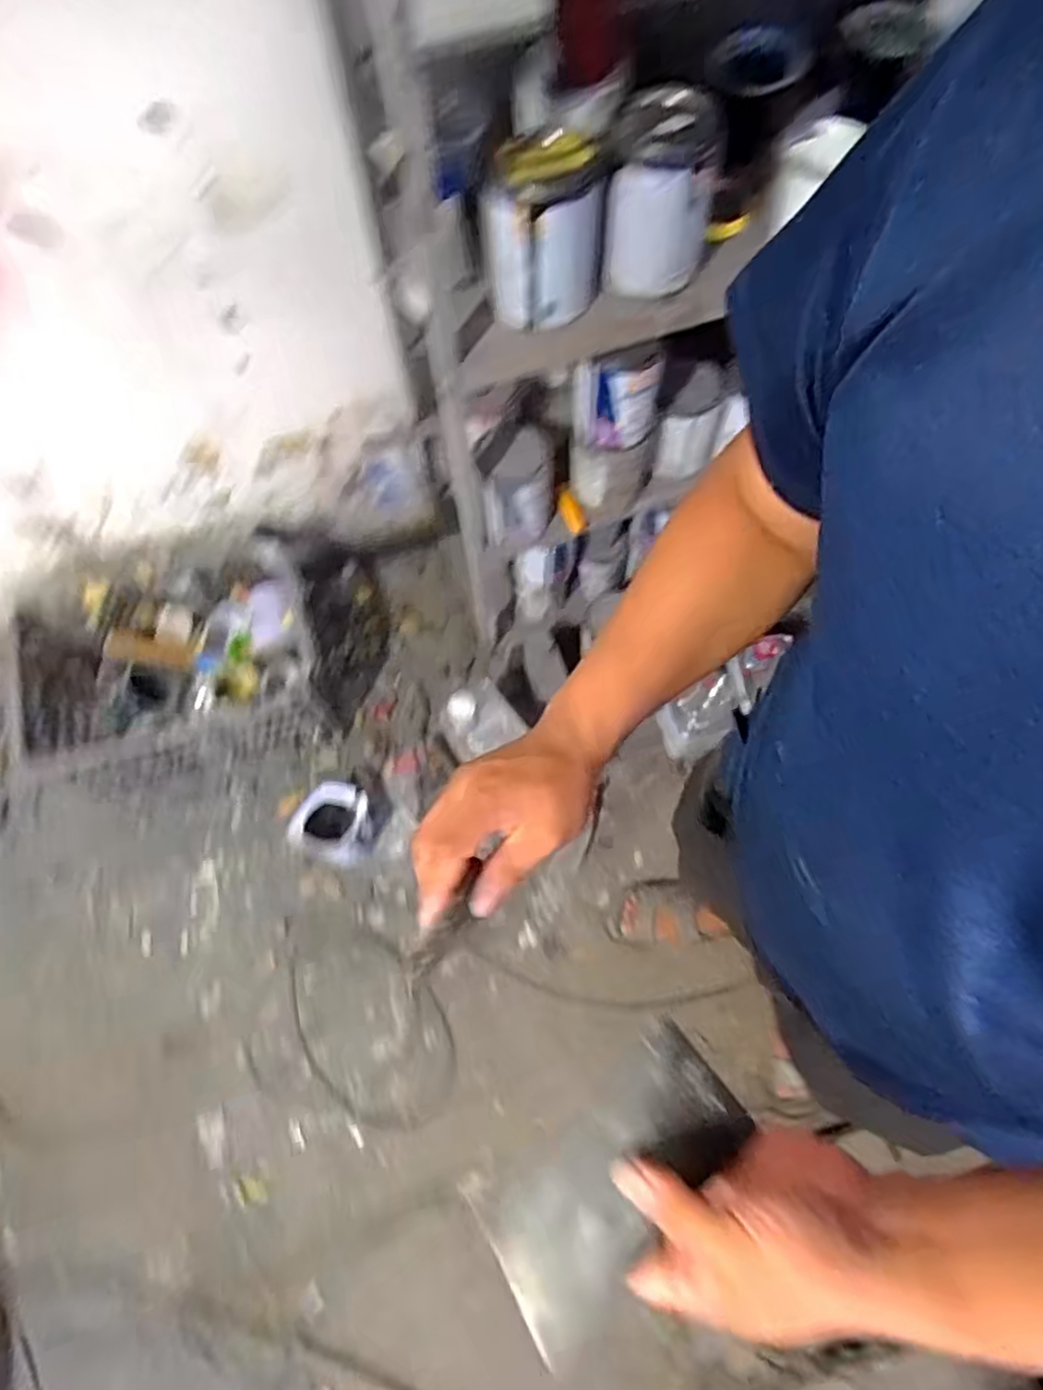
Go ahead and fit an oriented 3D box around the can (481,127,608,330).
[{"bbox_3d":[0.019,-0.450,0.677,0.110,0.127,0.110,0,69,1],"label":"can"}]

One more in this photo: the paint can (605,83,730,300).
[{"bbox_3d":[0.136,-0.491,0.683,0.108,0.132,0.116,5,69,3],"label":"paint can"}]

